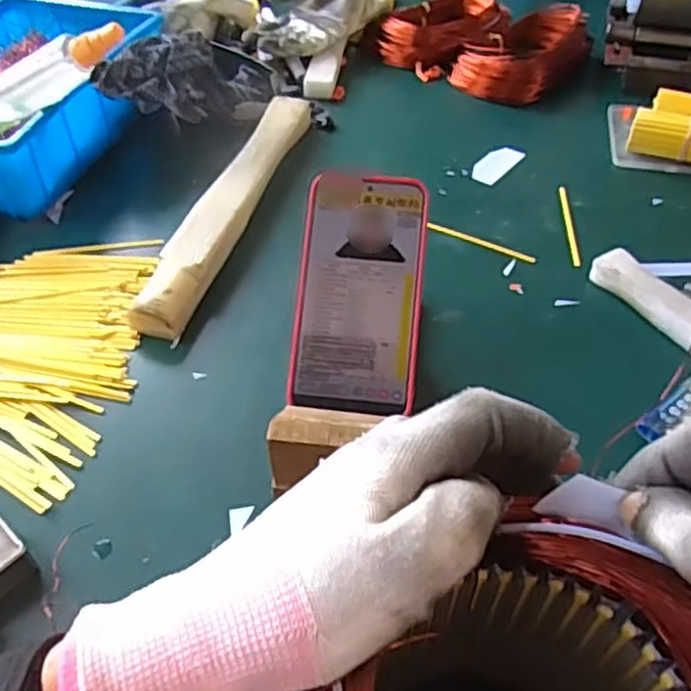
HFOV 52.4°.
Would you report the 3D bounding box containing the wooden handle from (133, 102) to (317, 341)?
[{"bbox_3d":[-0.100,-0.133,0.634,0.041,0.032,0.340,12,48,12],"label":"wooden handle"}]

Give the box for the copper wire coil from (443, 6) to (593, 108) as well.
[{"bbox_3d":[0.213,-0.349,0.829,0.100,0.059,0.155,36,56,29],"label":"copper wire coil"}]

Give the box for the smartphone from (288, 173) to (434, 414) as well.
[{"bbox_3d":[0.009,-0.036,0.470,0.081,0.005,0.160,5,81,3],"label":"smartphone"}]

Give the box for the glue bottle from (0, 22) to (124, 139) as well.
[{"bbox_3d":[-0.267,-0.228,0.609,0.191,0.048,0.044,-20,44,18],"label":"glue bottle"}]

